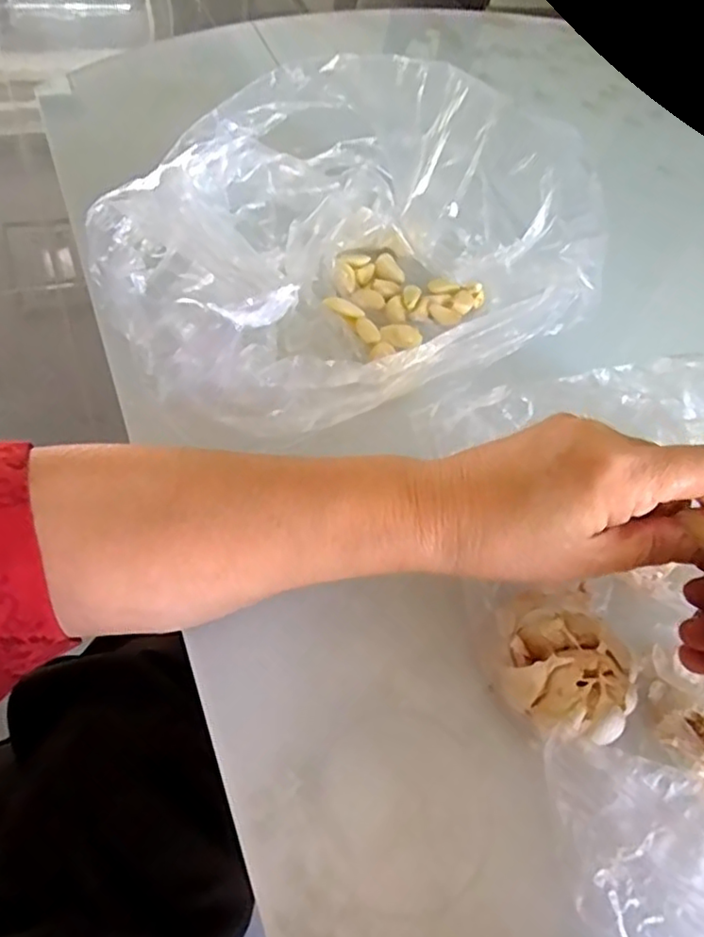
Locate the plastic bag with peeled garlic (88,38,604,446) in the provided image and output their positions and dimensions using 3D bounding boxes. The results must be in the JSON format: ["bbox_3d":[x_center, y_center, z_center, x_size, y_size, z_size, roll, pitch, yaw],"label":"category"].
[{"bbox_3d":[-0.022,-0.134,0.353,0.235,0.112,0.223,-19,58,-15],"label":"plastic bag with peeled garlic"}]

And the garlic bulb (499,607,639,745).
[{"bbox_3d":[0.089,0.088,0.262,0.047,0.031,0.053,-27,65,-26],"label":"garlic bulb"}]

